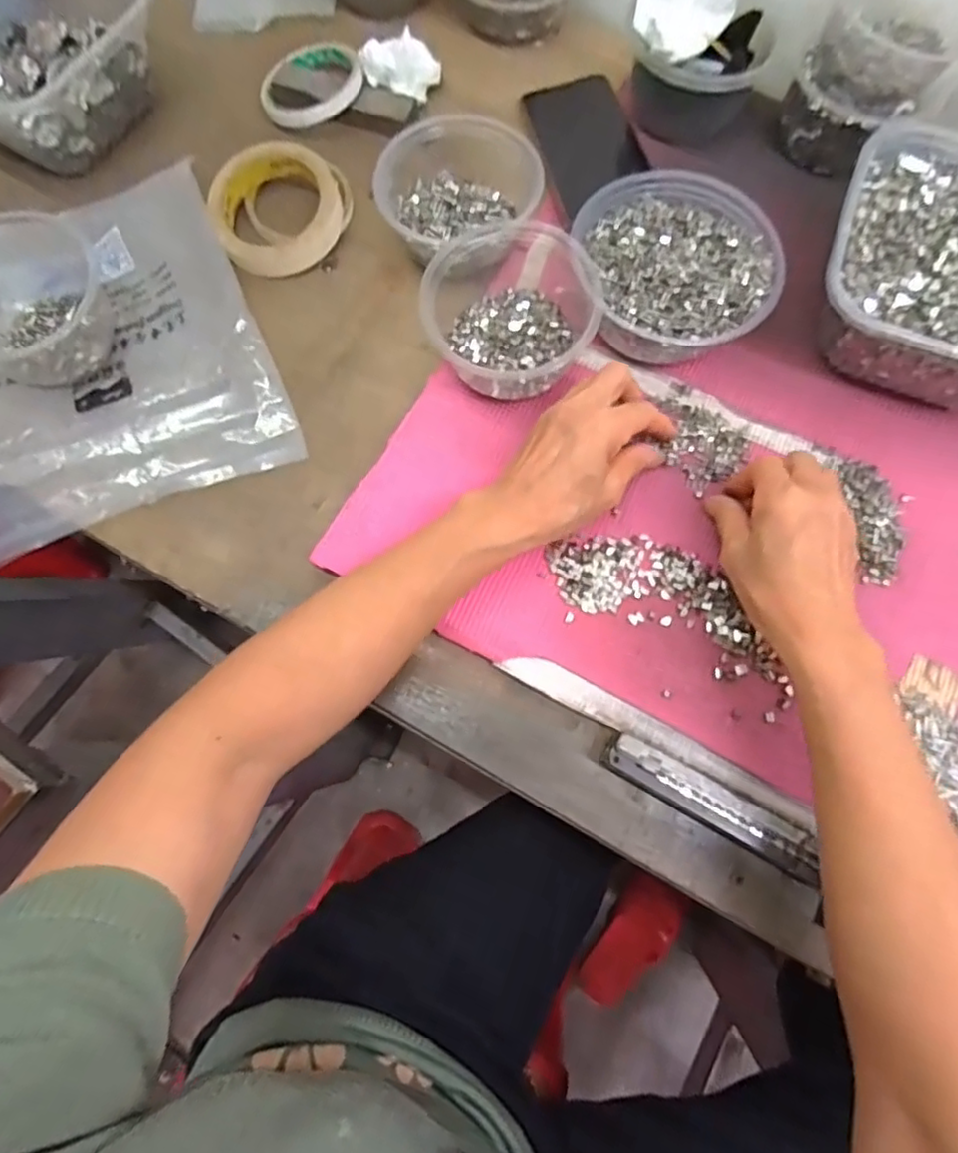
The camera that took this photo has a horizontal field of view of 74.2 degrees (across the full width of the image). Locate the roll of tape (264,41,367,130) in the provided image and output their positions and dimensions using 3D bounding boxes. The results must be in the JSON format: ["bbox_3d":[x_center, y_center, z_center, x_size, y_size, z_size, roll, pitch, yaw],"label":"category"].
[{"bbox_3d":[-0.139,-0.407,0.525,0.086,0.017,0.083,-2,74,5],"label":"roll of tape"}]

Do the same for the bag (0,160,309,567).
[{"bbox_3d":[-0.281,-0.164,0.447,0.234,0.036,0.255,-22,77,-4],"label":"bag"}]

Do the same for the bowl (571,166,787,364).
[{"bbox_3d":[0.134,-0.216,0.443,0.122,0.054,0.145,-15,76,-3],"label":"bowl"}]

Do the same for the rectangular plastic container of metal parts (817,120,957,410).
[{"bbox_3d":[0.319,-0.206,0.430,0.172,0.069,0.175,17,77,5],"label":"rectangular plastic container of metal parts"}]

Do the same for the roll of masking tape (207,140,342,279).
[{"bbox_3d":[-0.156,-0.283,0.489,0.094,0.033,0.098,0,76,1],"label":"roll of masking tape"}]

